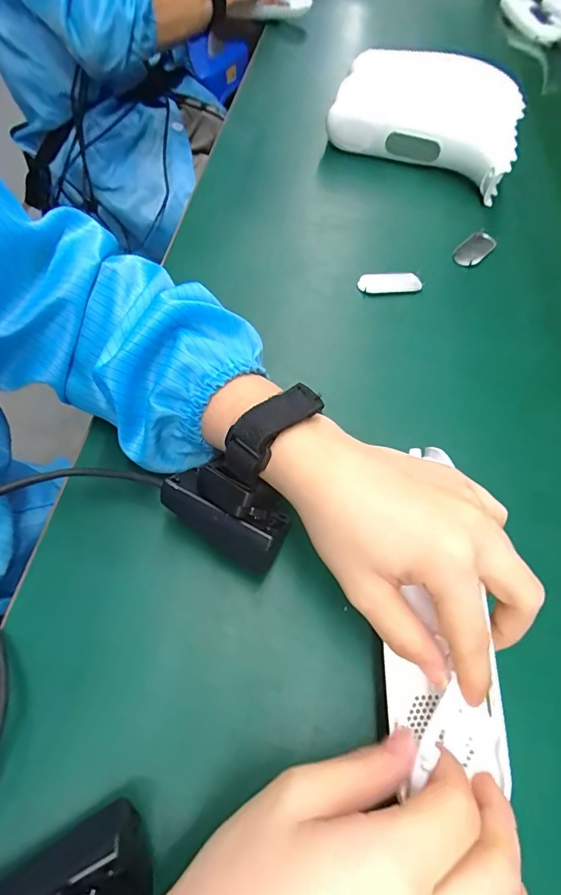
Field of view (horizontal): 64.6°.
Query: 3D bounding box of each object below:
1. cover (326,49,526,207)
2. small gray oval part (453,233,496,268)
[{"bbox_3d":[0.187,-0.409,0.539,0.245,0.064,0.252,30,61,13],"label":"cover"},{"bbox_3d":[0.190,-0.194,0.435,0.024,0.008,0.057,37,63,17],"label":"small gray oval part"}]

